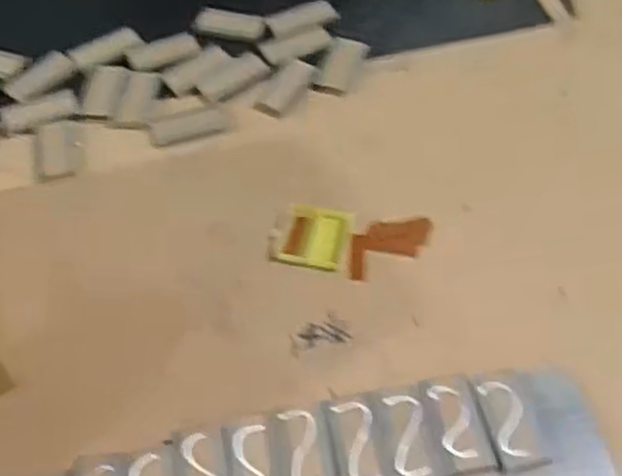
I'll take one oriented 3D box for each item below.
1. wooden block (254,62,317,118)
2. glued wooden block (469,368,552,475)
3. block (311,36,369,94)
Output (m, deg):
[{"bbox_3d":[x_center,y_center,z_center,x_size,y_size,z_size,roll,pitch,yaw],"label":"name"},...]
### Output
[{"bbox_3d":[-0.028,-0.173,0.845,0.040,0.010,0.085,24,58,18],"label":"wooden block"},{"bbox_3d":[0.159,0.144,0.593,0.040,0.012,0.088,-9,54,-4],"label":"glued wooden block"},{"bbox_3d":[0.036,-0.205,0.874,0.044,0.010,0.091,17,56,14],"label":"block"}]

